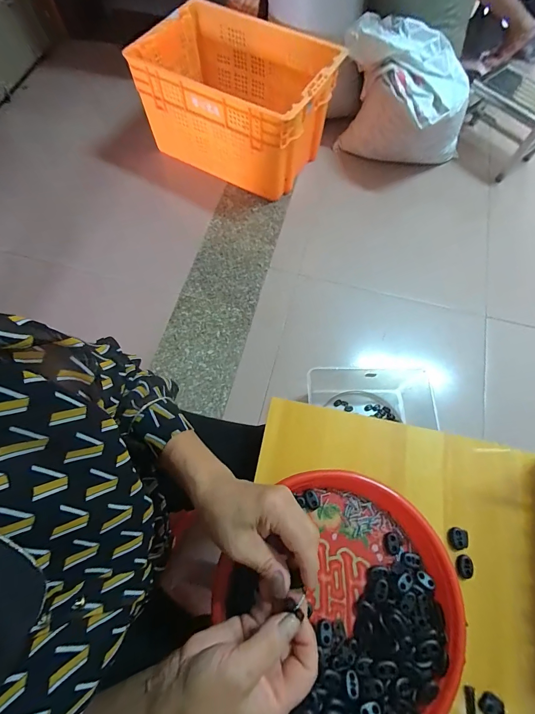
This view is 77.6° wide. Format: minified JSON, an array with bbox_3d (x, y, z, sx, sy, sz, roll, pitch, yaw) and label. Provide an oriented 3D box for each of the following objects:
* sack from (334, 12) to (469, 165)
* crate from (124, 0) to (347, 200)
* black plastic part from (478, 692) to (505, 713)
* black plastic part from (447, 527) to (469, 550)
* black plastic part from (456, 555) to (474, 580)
[{"bbox_3d":[0.485,-0.900,1.175,0.335,0.315,0.384,-33,73,-13],"label":"sack"},{"bbox_3d":[-0.096,-0.884,1.163,0.584,0.312,0.432,27,71,9],"label":"crate"},{"bbox_3d":[0.211,0.327,0.311,0.021,0.007,0.019,41,74,14],"label":"black plastic part"},{"bbox_3d":[0.209,0.199,0.364,0.019,0.007,0.022,3,69,1],"label":"black plastic part"},{"bbox_3d":[0.209,0.222,0.351,0.013,0.007,0.021,-2,69,-1],"label":"black plastic part"}]

